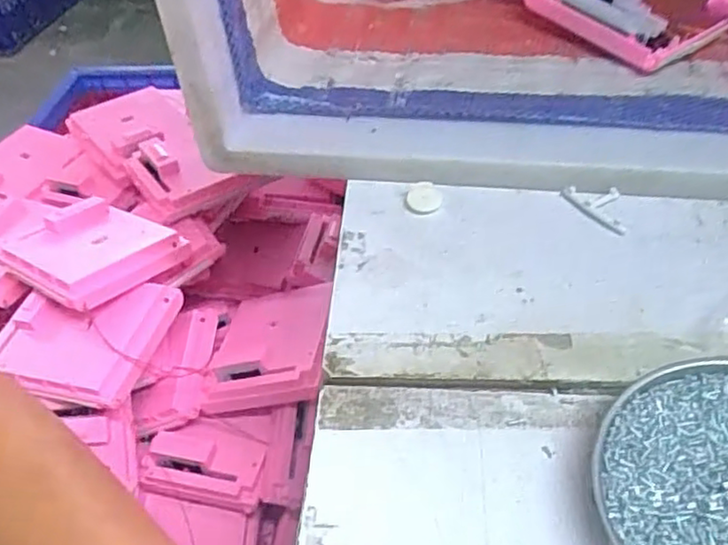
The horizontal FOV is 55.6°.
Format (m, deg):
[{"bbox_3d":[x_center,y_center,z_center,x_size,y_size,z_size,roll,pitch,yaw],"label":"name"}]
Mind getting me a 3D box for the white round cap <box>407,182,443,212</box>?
[{"bbox_3d":[0.039,-0.049,0.448,0.021,0.006,0.021,-3,47,3],"label":"white round cap"}]

